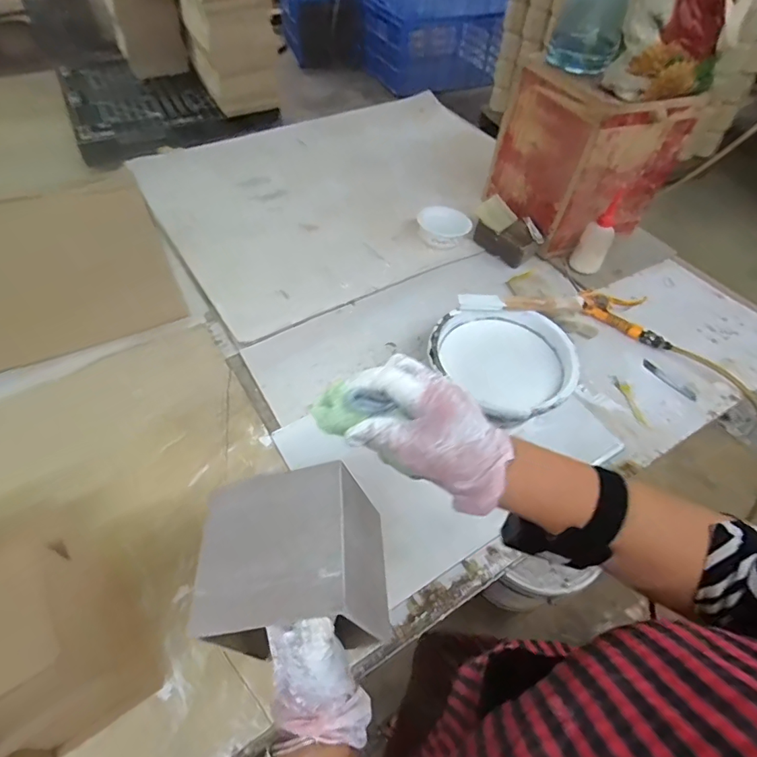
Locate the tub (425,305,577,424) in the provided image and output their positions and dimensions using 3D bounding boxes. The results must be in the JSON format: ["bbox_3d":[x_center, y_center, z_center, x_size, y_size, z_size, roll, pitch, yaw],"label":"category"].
[{"bbox_3d":[0.200,-0.022,0.755,0.203,0.081,0.217,1,52,-2],"label":"tub"}]

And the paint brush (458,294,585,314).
[{"bbox_3d":[0.240,-0.125,0.777,0.209,0.022,0.026,0,52,-3],"label":"paint brush"}]

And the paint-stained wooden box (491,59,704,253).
[{"bbox_3d":[0.424,-0.470,0.978,0.245,0.299,0.269,-20,56,-17],"label":"paint-stained wooden box"}]

